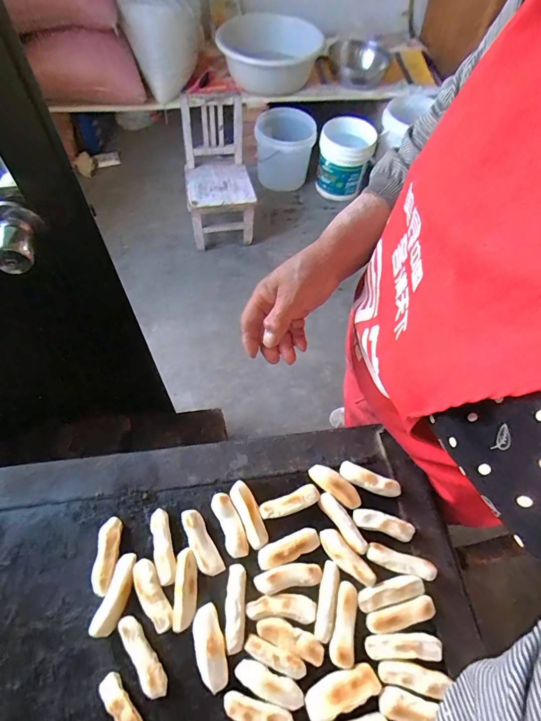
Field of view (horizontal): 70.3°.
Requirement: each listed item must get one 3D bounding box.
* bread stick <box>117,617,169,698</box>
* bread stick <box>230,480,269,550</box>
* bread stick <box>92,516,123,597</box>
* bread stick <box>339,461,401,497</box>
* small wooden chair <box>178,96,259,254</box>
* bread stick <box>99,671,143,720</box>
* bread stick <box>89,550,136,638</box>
[{"bbox_3d":[-0.120,0.276,0.361,0.019,0.017,0.072,-32,67,-20],"label":"bread stick"},{"bbox_3d":[-0.024,0.172,0.431,0.023,0.019,0.071,-22,64,-15],"label":"bread stick"},{"bbox_3d":[-0.170,0.203,0.402,0.023,0.021,0.071,-3,60,-5],"label":"bread stick"},{"bbox_3d":[0.116,0.144,0.457,0.071,0.024,0.022,21,61,8],"label":"bread stick"},{"bbox_3d":[-0.214,-0.758,1.566,0.261,0.407,0.374,-7,61,-8],"label":"small wooden chair"},{"bbox_3d":[-0.130,0.312,0.343,0.019,0.017,0.062,-35,68,-21],"label":"bread stick"},{"bbox_3d":[-0.151,0.232,0.382,0.022,0.020,0.072,14,60,5],"label":"bread stick"}]

